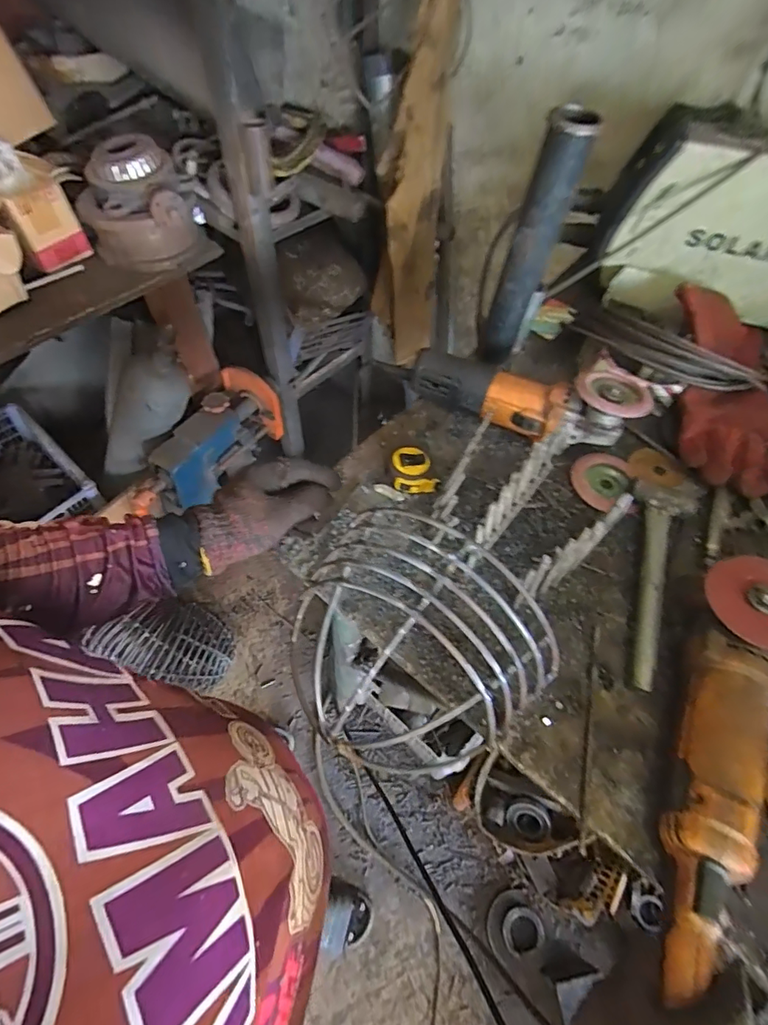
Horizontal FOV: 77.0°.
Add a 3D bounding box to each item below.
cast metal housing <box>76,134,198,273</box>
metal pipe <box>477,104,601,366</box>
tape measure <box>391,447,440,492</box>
[{"bbox_3d":[-0.489,-0.600,0.953,0.199,0.161,0.185,-24,62,-16],"label":"cast metal housing"},{"bbox_3d":[0.170,-0.302,0.575,0.055,0.274,0.049,14,59,6],"label":"metal pipe"},{"bbox_3d":[0.037,-0.052,0.571,0.052,0.023,0.053,-4,58,-5],"label":"tape measure"}]

